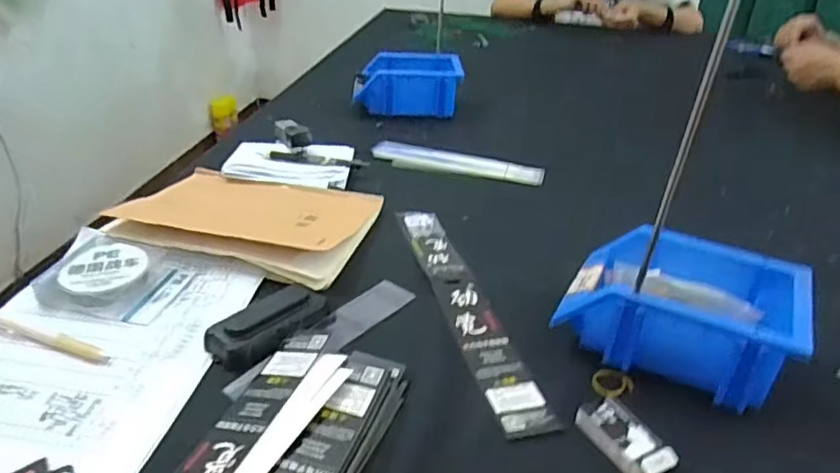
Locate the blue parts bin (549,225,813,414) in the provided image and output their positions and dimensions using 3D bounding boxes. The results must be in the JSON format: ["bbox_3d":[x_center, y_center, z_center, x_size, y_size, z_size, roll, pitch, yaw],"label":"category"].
[{"bbox_3d":[0.223,0.059,0.522,0.175,0.078,0.131,18,34,23],"label":"blue parts bin"}]

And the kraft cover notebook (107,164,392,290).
[{"bbox_3d":[-0.188,-0.024,0.667,0.252,0.026,0.181,9,31,10],"label":"kraft cover notebook"}]

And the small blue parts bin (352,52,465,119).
[{"bbox_3d":[-0.021,-0.260,1.019,0.169,0.073,0.129,2,31,-2],"label":"small blue parts bin"}]

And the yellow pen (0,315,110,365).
[{"bbox_3d":[-0.308,0.083,0.498,0.120,0.009,0.016,11,32,12],"label":"yellow pen"}]

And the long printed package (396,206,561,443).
[{"bbox_3d":[0.040,0.060,0.584,0.043,0.007,0.332,-6,32,-15],"label":"long printed package"}]

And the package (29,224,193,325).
[{"bbox_3d":[-0.290,0.035,0.566,0.132,0.026,0.104,10,31,11],"label":"package"}]

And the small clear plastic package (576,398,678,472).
[{"bbox_3d":[0.147,0.147,0.438,0.035,0.018,0.067,-13,34,-25],"label":"small clear plastic package"}]

